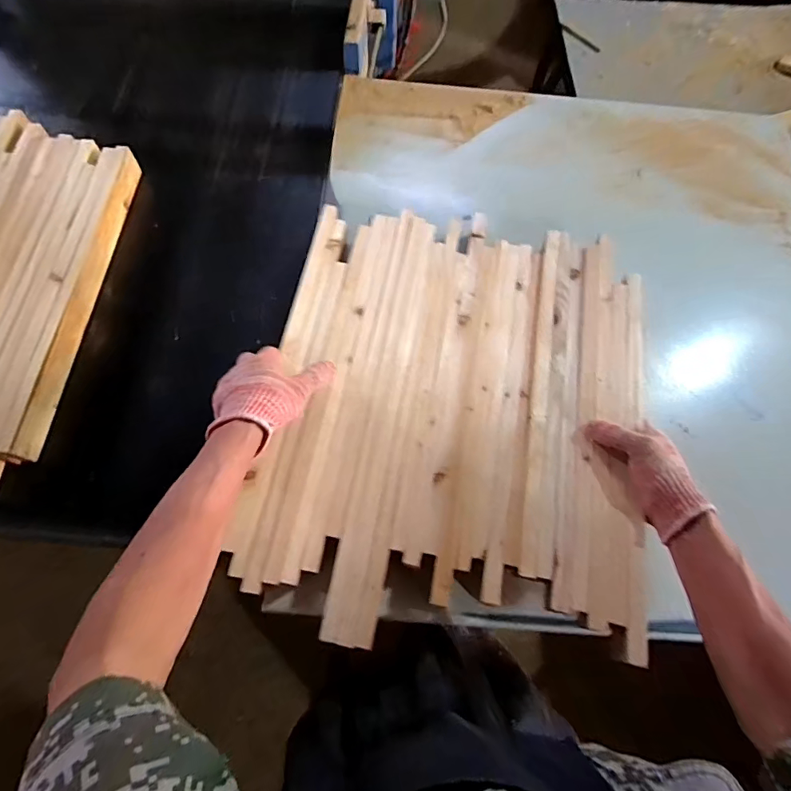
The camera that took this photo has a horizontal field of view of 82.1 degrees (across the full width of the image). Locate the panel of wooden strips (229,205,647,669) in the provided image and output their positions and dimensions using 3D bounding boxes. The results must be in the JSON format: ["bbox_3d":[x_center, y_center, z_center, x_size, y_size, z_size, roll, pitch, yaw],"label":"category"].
[{"bbox_3d":[0.077,0.000,0.575,0.440,0.021,0.531,8,68,5],"label":"panel of wooden strips"}]

